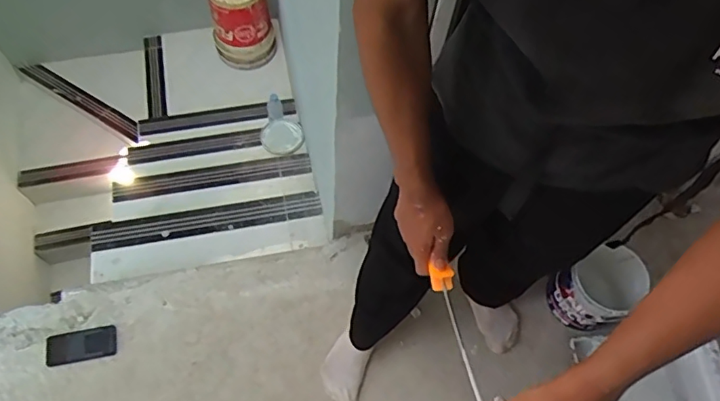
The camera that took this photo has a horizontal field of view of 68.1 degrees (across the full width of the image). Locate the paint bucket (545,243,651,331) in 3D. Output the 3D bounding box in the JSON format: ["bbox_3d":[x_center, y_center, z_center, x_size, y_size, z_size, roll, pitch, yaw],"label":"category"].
[{"bbox_3d":[0.603,0.225,1.364,0.190,0.182,0.172,-25,68,-13],"label":"paint bucket"}]

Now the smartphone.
[{"bbox_3d":[-0.696,0.360,1.326,0.169,0.015,0.082,-9,65,-6],"label":"smartphone"}]

